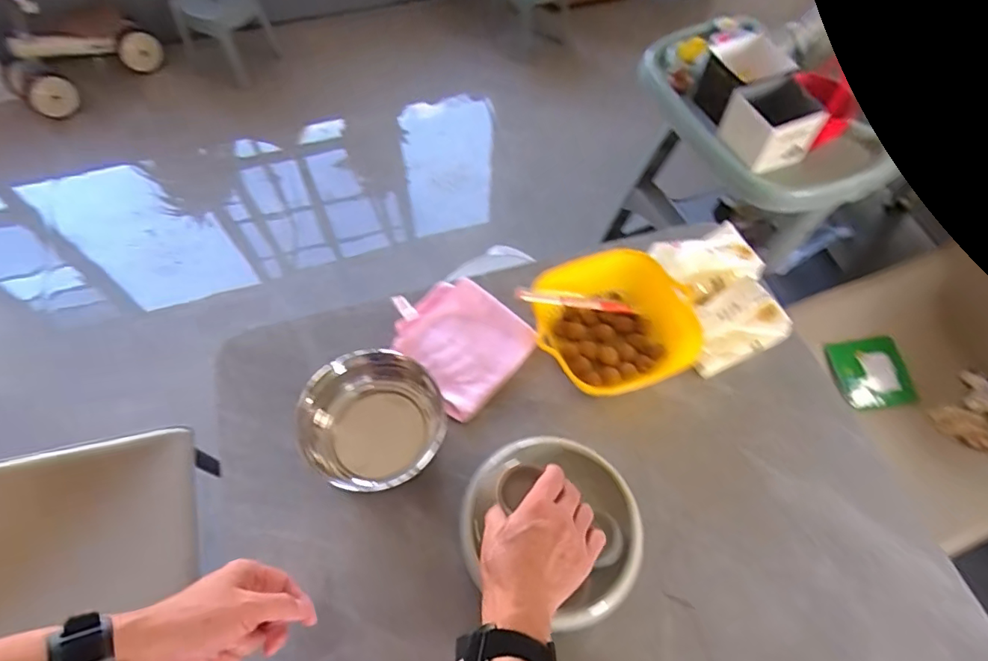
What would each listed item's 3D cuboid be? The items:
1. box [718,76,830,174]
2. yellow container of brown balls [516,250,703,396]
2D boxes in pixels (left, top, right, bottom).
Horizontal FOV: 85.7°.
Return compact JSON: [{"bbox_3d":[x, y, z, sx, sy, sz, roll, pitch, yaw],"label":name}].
[{"bbox_3d":[0.487,-0.356,0.924,0.132,0.090,0.115,-21,63,-12],"label":"box"},{"bbox_3d":[0.156,-0.004,0.704,0.196,0.077,0.182,-21,63,-12],"label":"yellow container of brown balls"}]

